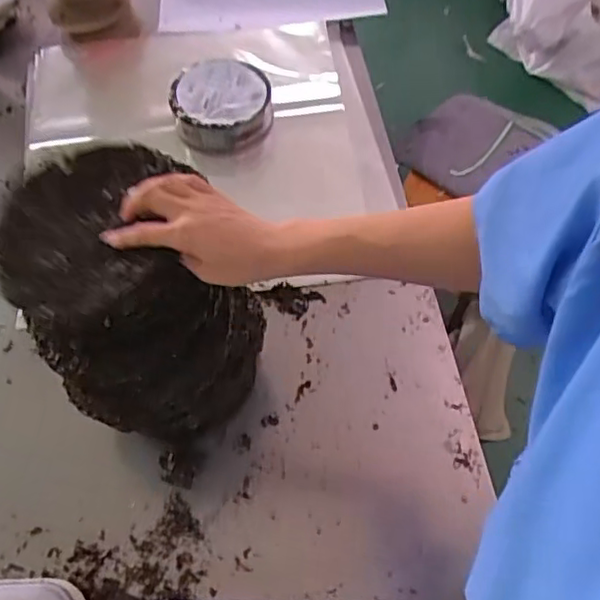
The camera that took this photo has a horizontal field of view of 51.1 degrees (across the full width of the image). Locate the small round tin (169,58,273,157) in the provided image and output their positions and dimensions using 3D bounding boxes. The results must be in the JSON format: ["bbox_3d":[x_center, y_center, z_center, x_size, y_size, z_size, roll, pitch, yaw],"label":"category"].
[{"bbox_3d":[-0.133,-0.332,1.079,0.165,0.070,0.162,0,59,0],"label":"small round tin"}]

